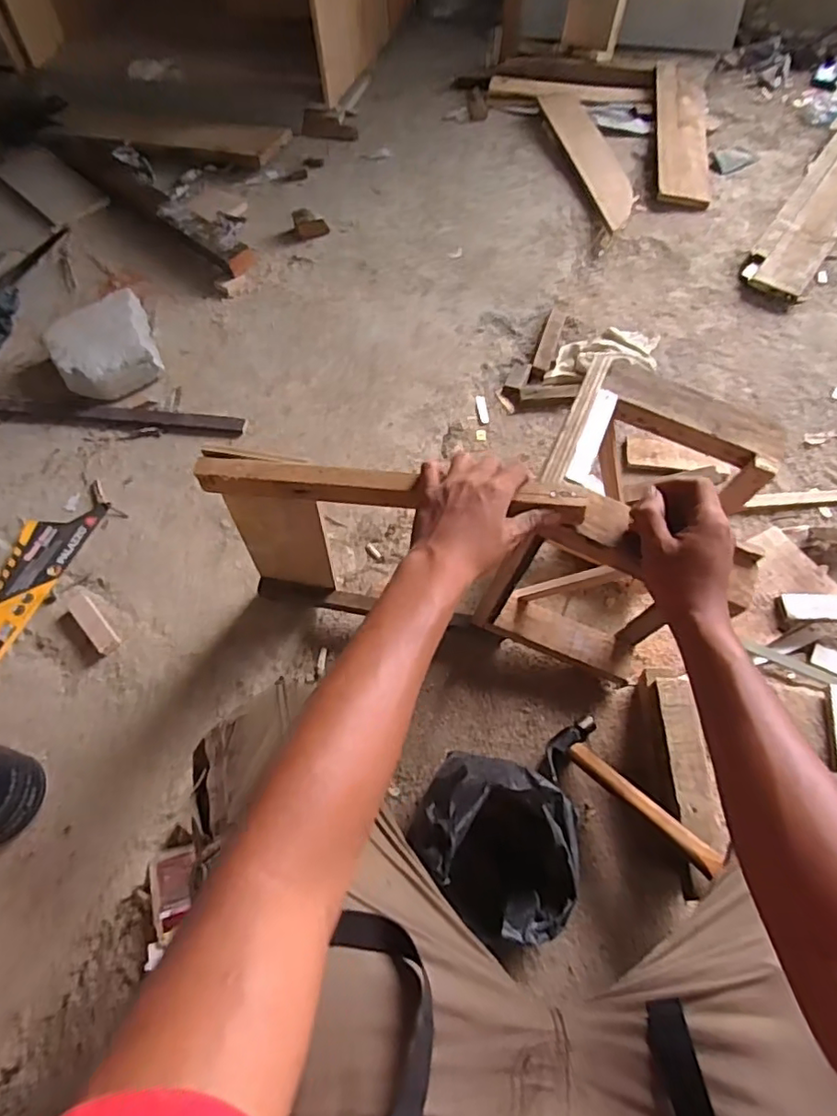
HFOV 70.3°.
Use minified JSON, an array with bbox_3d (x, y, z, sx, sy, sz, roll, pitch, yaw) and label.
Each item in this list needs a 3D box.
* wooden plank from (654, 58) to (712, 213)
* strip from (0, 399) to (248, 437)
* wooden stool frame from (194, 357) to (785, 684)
[{"bbox_3d":[0.660,-1.068,1.483,0.129,0.021,0.538,9,68,2],"label":"wooden plank"},{"bbox_3d":[-0.551,-0.251,1.052,0.499,0.015,0.045,6,62,4],"label":"strip"},{"bbox_3d":[0.076,-0.048,0.720,0.550,0.349,0.239,11,62,7],"label":"wooden stool frame"}]

